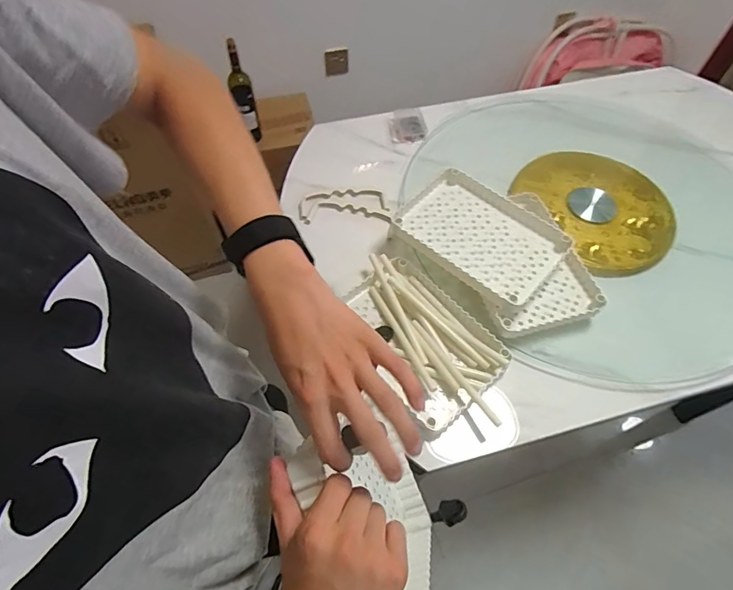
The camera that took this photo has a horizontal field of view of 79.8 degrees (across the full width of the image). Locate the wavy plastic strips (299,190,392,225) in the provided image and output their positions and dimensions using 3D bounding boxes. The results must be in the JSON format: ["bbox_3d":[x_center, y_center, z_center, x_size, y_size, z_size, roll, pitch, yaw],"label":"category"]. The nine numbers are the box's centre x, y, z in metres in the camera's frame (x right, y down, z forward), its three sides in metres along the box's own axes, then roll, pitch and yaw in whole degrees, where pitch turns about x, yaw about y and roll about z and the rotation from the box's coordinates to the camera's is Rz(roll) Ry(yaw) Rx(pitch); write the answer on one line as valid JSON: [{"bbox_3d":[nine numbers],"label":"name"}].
[{"bbox_3d":[-0.047,-0.188,0.938,0.192,0.021,0.086,0,58,-1],"label":"wavy plastic strips"}]

